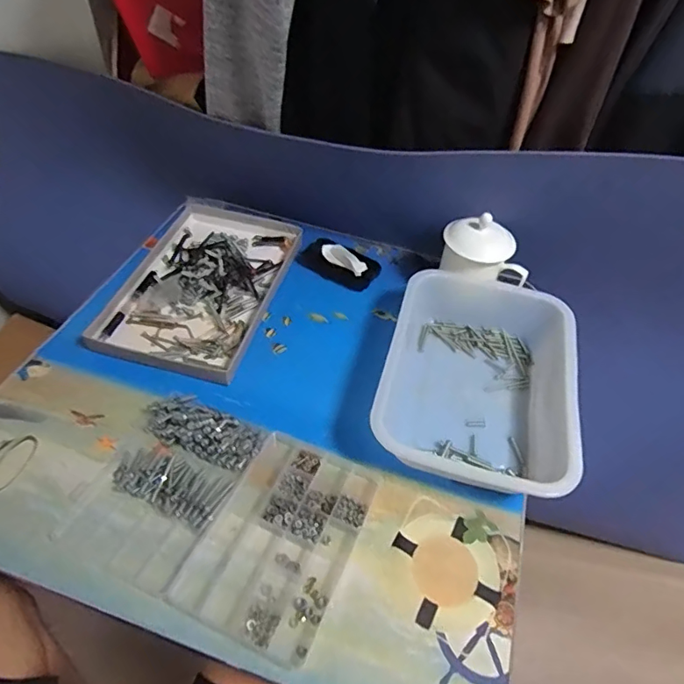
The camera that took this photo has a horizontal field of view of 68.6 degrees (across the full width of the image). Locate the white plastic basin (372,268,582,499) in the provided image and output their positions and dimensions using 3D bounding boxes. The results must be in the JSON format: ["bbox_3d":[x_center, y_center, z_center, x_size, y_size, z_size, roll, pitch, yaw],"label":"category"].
[{"bbox_3d":[0.157,0.040,0.589,0.194,0.073,0.283,14,48,8],"label":"white plastic basin"}]

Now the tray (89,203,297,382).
[{"bbox_3d":[-0.184,-0.086,0.694,0.190,0.028,0.311,12,48,6],"label":"tray"}]

